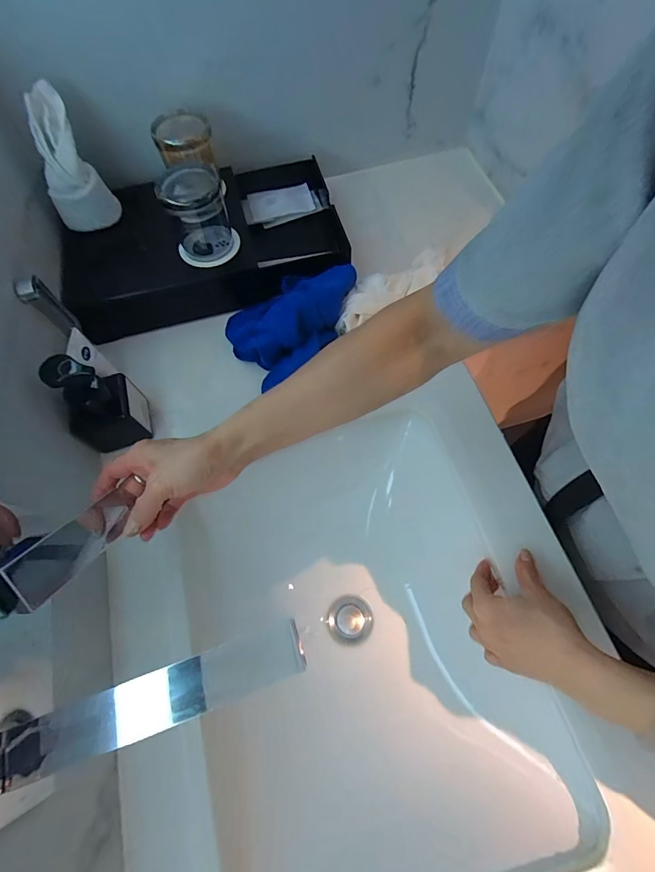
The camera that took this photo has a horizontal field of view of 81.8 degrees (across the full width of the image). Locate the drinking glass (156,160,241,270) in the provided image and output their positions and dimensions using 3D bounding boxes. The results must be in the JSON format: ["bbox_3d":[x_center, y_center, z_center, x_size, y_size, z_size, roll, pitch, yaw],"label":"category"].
[{"bbox_3d":[-0.165,-0.284,0.489,0.077,0.092,0.077,-17,67,-7],"label":"drinking glass"}]

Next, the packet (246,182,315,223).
[{"bbox_3d":[-0.077,-0.393,0.633,0.106,0.009,0.072,-17,67,-7],"label":"packet"}]

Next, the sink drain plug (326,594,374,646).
[{"bbox_3d":[0.031,0.261,0.537,0.065,0.006,0.062,-7,66,-3],"label":"sink drain plug"}]

